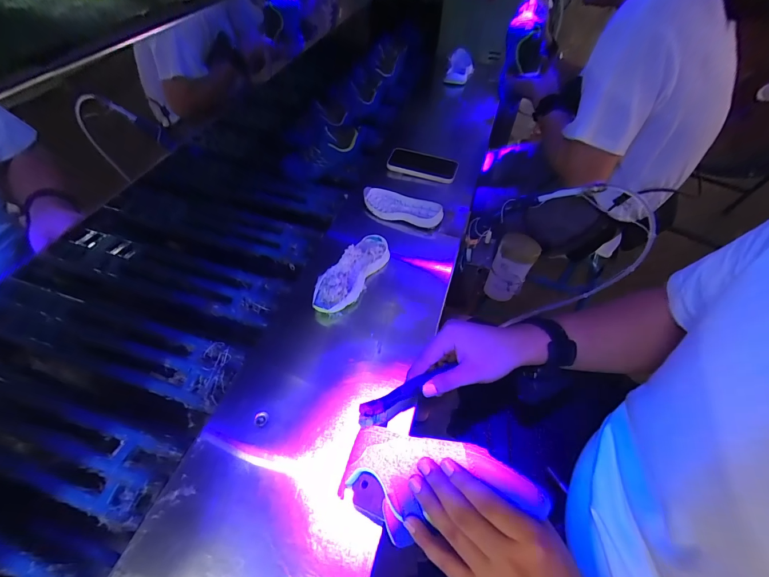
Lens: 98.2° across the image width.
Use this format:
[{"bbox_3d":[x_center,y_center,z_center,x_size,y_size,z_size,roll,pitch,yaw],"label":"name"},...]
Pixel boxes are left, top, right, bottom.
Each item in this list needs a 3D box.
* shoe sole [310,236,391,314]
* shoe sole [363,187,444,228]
[{"bbox_3d":[-0.055,-0.032,0.538,0.068,0.040,0.168,28,57,18],"label":"shoe sole"},{"bbox_3d":[0.035,-0.160,0.649,0.159,0.022,0.067,23,55,15],"label":"shoe sole"}]

